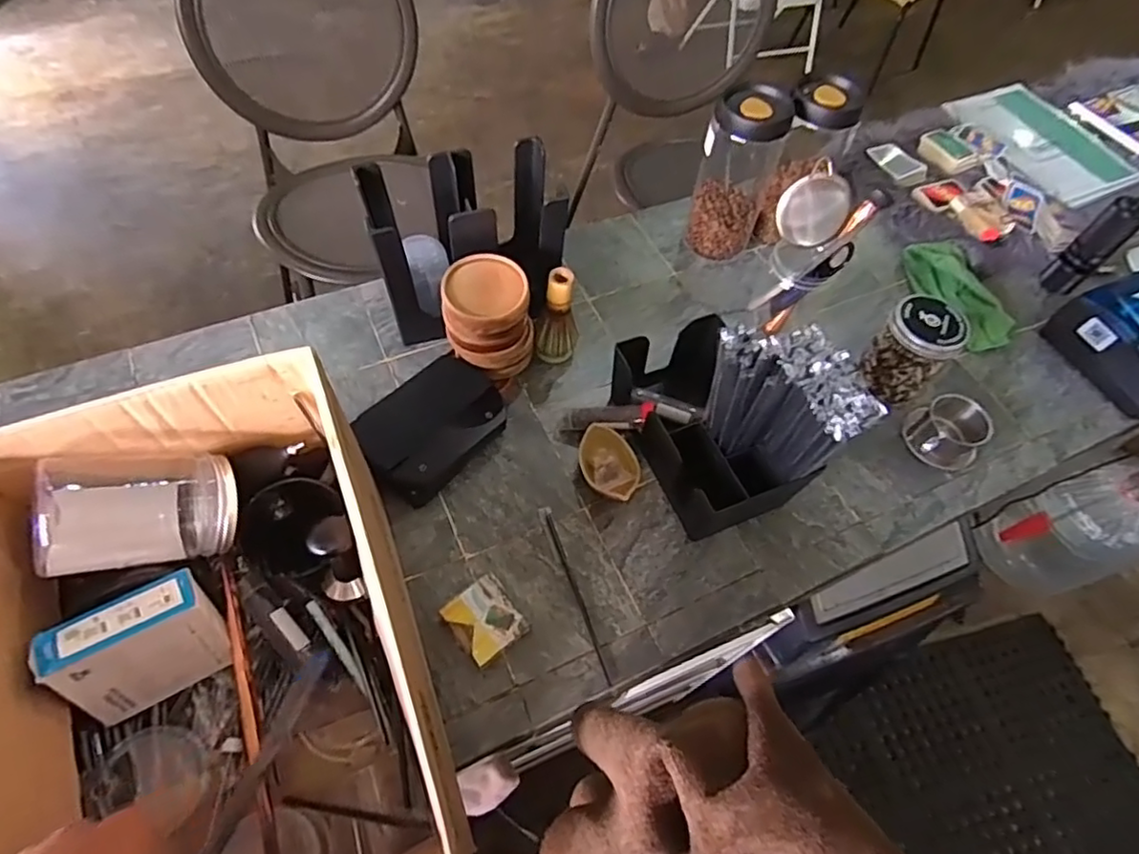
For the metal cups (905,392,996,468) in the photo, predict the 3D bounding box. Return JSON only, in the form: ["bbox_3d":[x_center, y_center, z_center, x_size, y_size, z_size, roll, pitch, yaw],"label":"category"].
[{"bbox_3d":[0.478,0.008,0.788,0.088,0.059,0.087,-14,61,-12],"label":"metal cups"}]

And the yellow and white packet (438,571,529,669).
[{"bbox_3d":[-0.086,0.198,0.635,0.065,0.033,0.071,-32,66,-21],"label":"yellow and white packet"}]

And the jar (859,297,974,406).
[{"bbox_3d":[0.429,-0.097,0.780,0.084,0.105,0.089,2,59,-3],"label":"jar"}]

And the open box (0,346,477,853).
[{"bbox_3d":[-0.280,0.184,0.491,0.296,0.240,0.399,-16,62,-9],"label":"open box"}]

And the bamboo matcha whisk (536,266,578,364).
[{"bbox_3d":[-0.015,-0.134,0.787,0.054,0.139,0.049,0,59,-4],"label":"bamboo matcha whisk"}]

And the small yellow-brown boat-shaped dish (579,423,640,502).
[{"bbox_3d":[0.046,0.046,0.731,0.066,0.039,0.105,-12,61,-11],"label":"small yellow-brown boat-shaped dish"}]

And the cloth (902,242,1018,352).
[{"bbox_3d":[0.583,-0.201,0.923,0.094,0.032,0.197,-7,60,-9],"label":"cloth"}]

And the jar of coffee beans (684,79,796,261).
[{"bbox_3d":[0.237,-0.360,0.886,0.103,0.214,0.110,2,59,-3],"label":"jar of coffee beans"}]

